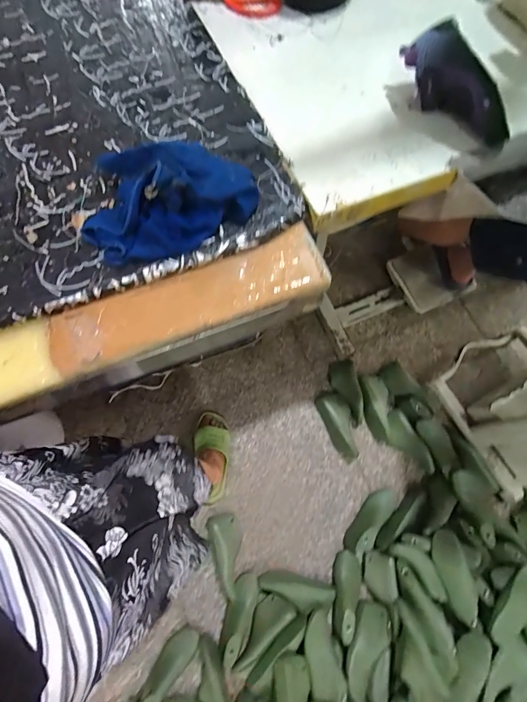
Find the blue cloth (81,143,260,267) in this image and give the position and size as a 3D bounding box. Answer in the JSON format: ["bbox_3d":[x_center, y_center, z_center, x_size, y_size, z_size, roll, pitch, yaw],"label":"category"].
[{"bbox_3d":[-0.113,-0.178,0.424,0.203,0.058,0.154,6,73,2],"label":"blue cloth"}]

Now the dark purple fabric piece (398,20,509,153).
[{"bbox_3d":[0.266,-0.370,0.502,0.074,0.088,0.182,-28,74,-11],"label":"dark purple fabric piece"}]

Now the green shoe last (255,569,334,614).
[{"bbox_3d":[0.082,0.613,0.923,0.187,0.073,0.069,16,71,3],"label":"green shoe last"}]

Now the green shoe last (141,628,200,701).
[{"bbox_3d":[-0.232,0.761,0.856,0.069,0.069,0.193,36,74,10],"label":"green shoe last"}]

